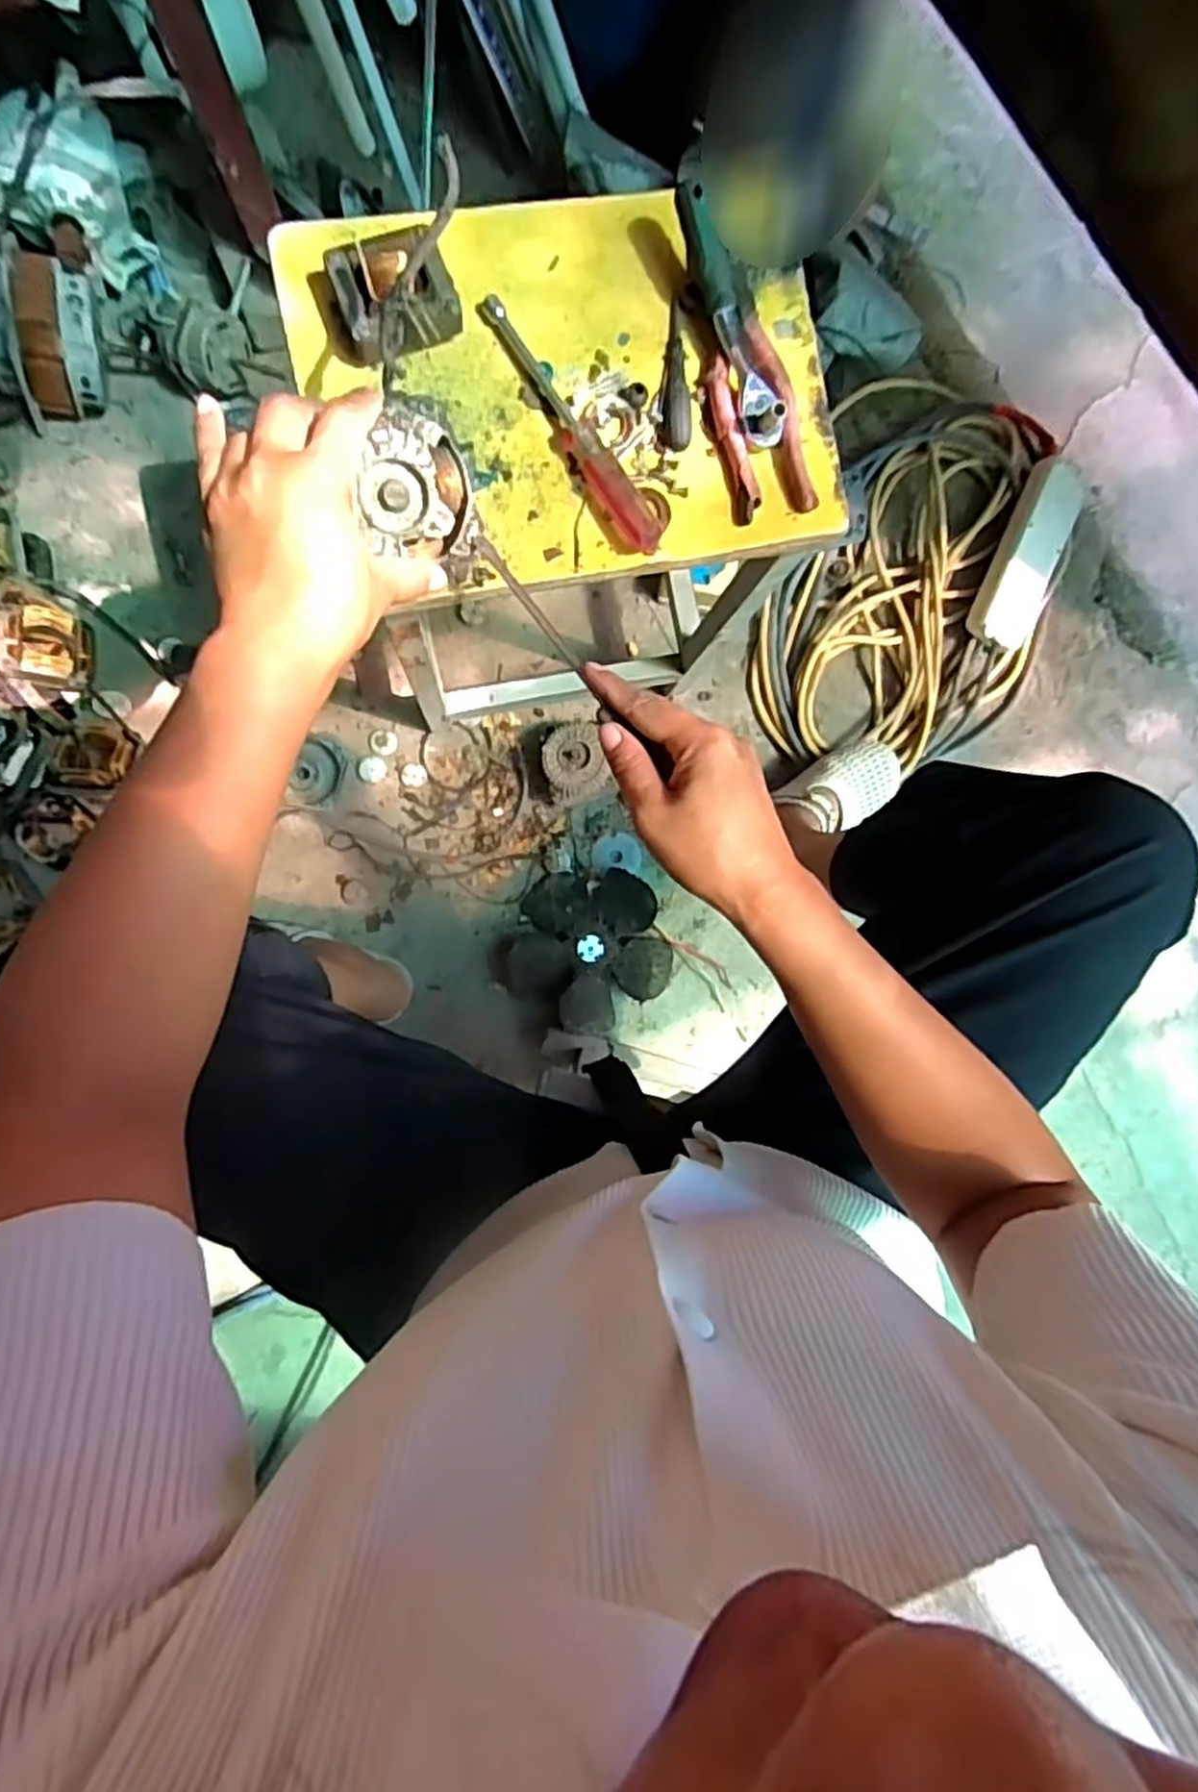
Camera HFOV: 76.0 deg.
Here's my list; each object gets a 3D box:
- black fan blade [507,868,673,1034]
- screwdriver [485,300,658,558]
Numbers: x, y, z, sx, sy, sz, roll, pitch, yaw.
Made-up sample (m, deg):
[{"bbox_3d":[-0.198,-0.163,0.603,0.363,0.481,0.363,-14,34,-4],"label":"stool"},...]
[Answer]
[{"bbox_3d":[-0.007,0.056,0.908,0.182,0.039,0.179,0,88,-7],"label":"black fan blade"},{"bbox_3d":[-0.016,-0.292,0.476,0.021,0.019,0.175,-35,92,-7],"label":"screwdriver"}]

